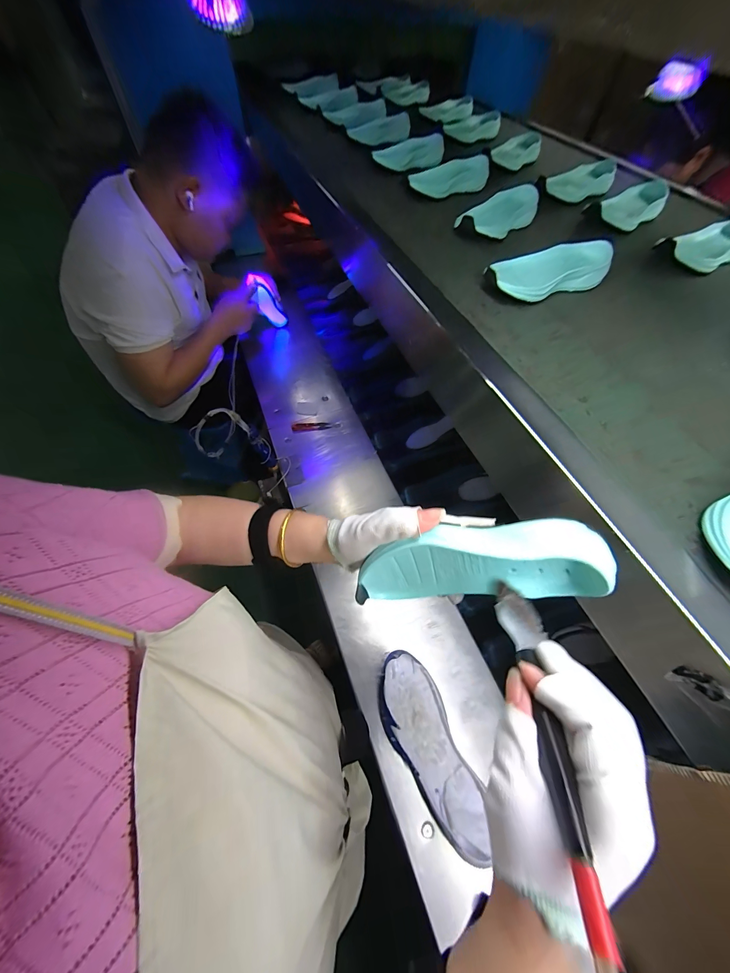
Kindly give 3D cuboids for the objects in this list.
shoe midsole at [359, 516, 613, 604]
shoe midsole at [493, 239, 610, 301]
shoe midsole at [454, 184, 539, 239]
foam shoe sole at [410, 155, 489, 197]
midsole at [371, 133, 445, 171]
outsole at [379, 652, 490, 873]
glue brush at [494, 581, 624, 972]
[{"bbox_3d":[0.083,0.065,0.266,0.191,0.072,0.044,-13,56,22],"label":"shoe midsole"},{"bbox_3d":[0.251,-0.302,0.451,0.183,0.038,0.075,-14,59,-15],"label":"shoe midsole"},{"bbox_3d":[0.228,-0.463,0.547,0.192,0.035,0.073,-37,68,-26],"label":"shoe midsole"},{"bbox_3d":[0.162,-0.603,0.629,0.178,0.036,0.054,-23,62,-20],"label":"foam shoe sole"},{"bbox_3d":[0.096,-0.729,0.705,0.151,0.036,0.072,-11,60,-7],"label":"midsole"},{"bbox_3d":[0.096,0.397,0.498,0.097,0.049,0.253,-18,60,-17],"label":"outsole"},{"bbox_3d":[0.113,0.138,0.198,0.036,0.021,0.175,8,33,4],"label":"glue brush"}]

